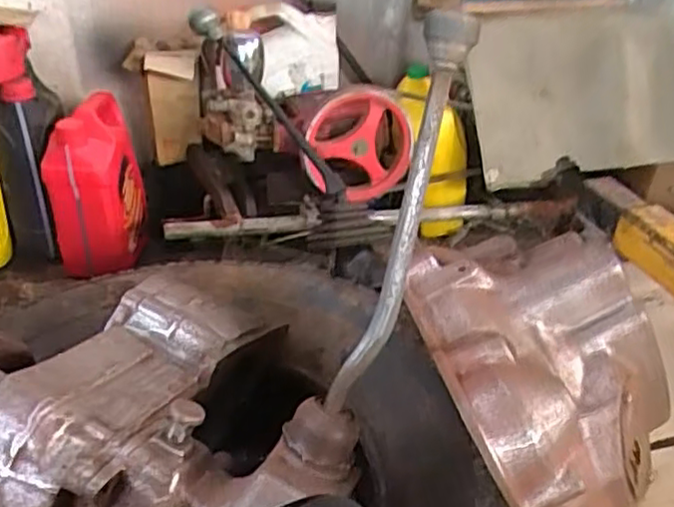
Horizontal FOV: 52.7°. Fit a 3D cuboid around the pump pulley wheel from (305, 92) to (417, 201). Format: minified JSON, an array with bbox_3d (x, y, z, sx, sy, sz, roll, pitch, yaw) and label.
[{"bbox_3d":[0.039,-0.183,1.153,0.189,0.178,0.064,-24,26,-22],"label":"pump pulley wheel"}]

